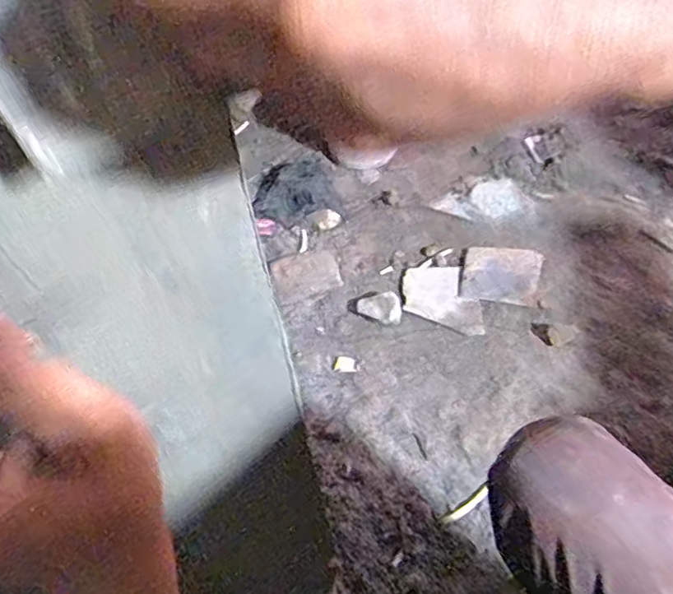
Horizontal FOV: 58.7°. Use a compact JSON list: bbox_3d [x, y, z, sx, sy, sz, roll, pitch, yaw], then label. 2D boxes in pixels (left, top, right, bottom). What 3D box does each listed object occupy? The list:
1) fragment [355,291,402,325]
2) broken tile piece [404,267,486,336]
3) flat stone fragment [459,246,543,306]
[{"bbox_3d":[0.080,0.020,1.131,0.088,0.032,0.054,5,47,11],"label":"fragment"},{"bbox_3d":[0.200,0.001,1.137,0.136,0.015,0.177,-1,46,6],"label":"broken tile piece"},{"bbox_3d":[0.319,-0.050,1.159,0.142,0.012,0.141,10,48,16],"label":"flat stone fragment"}]

